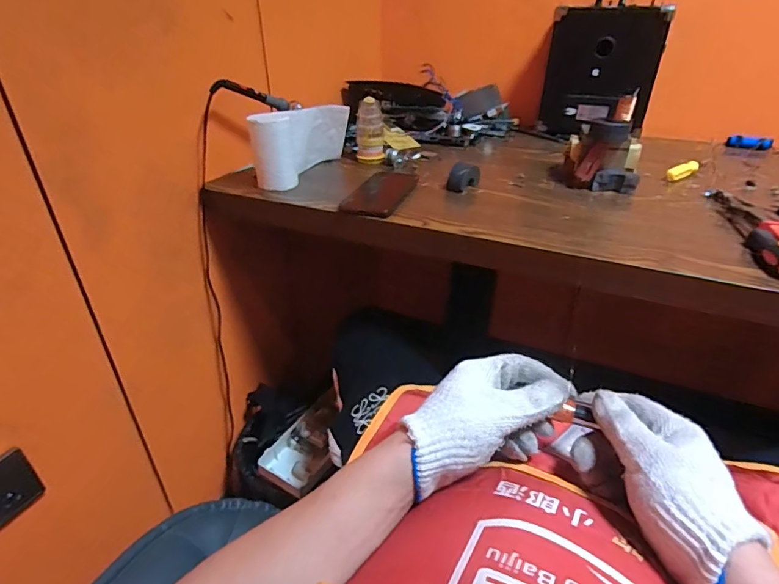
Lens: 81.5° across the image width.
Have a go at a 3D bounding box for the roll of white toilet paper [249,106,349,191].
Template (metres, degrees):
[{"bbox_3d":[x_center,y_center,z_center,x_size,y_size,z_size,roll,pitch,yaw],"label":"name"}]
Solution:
[{"bbox_3d":[-0.139,-0.240,0.730,0.051,0.102,0.205,15,34,22],"label":"roll of white toilet paper"}]

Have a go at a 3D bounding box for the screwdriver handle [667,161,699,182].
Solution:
[{"bbox_3d":[0.485,-0.201,0.746,0.091,0.018,0.024,-22,38,-32],"label":"screwdriver handle"}]

